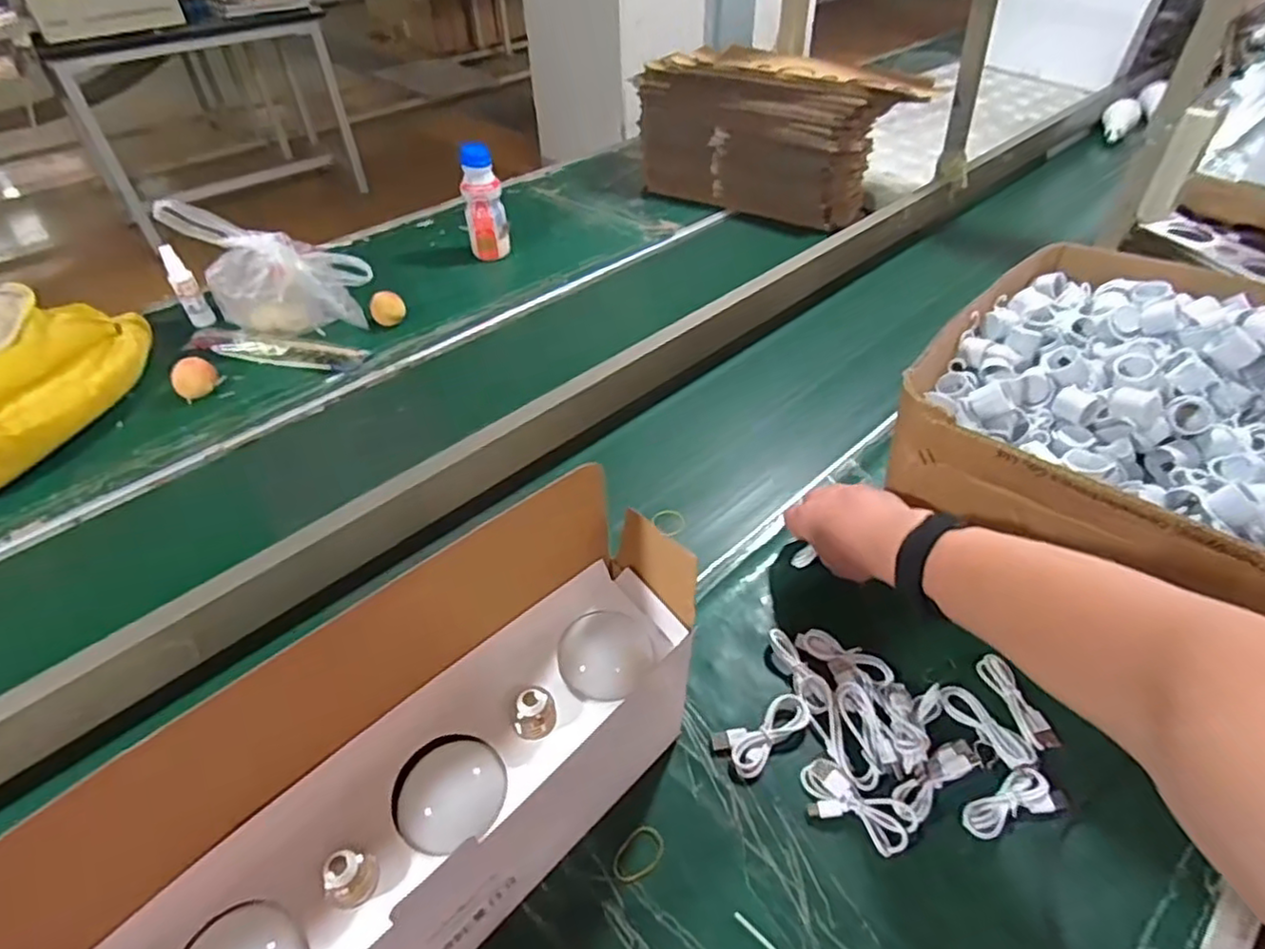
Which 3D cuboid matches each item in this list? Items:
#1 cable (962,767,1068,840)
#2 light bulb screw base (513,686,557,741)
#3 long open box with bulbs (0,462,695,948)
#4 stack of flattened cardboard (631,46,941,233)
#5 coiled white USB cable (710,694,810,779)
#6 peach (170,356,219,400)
[{"bbox_3d":[0.260,0.226,0.458,0.077,0.013,0.029,-15,45,-13],"label":"cable"},{"bbox_3d":[-0.054,0.133,0.373,0.018,0.024,0.024,17,47,18],"label":"light bulb screw base"},{"bbox_3d":[-0.125,0.195,0.373,0.382,0.199,0.118,-32,51,-27],"label":"long open box with bulbs"},{"bbox_3d":[0.230,-0.576,1.139,0.467,0.211,0.154,22,49,23],"label":"stack of flattened cardboard"},{"bbox_3d":[0.101,0.194,0.497,0.077,0.009,0.038,-20,46,-17],"label":"coiled white USB cable"},{"bbox_3d":[-0.542,-0.116,0.827,0.046,0.042,0.048,-22,48,-20],"label":"peach"}]

